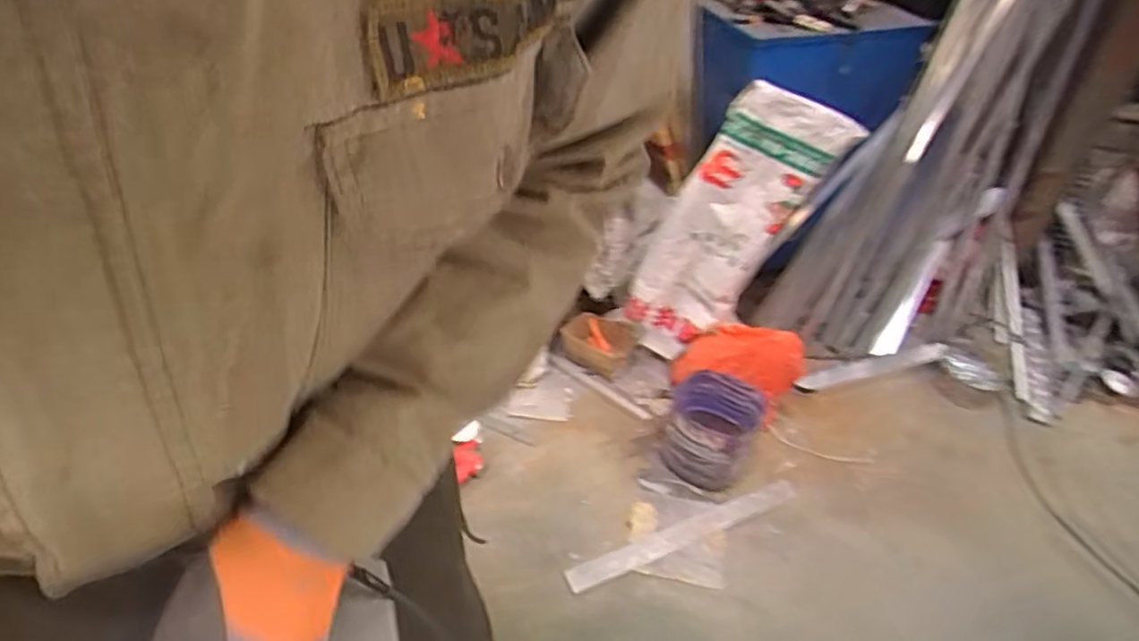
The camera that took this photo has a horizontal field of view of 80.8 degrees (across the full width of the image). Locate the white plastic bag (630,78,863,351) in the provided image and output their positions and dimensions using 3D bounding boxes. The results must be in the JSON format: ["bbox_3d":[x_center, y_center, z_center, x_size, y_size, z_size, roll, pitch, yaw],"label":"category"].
[{"bbox_3d":[0.376,-0.204,1.585,0.284,0.689,0.202,10,34,-31],"label":"white plastic bag"}]

